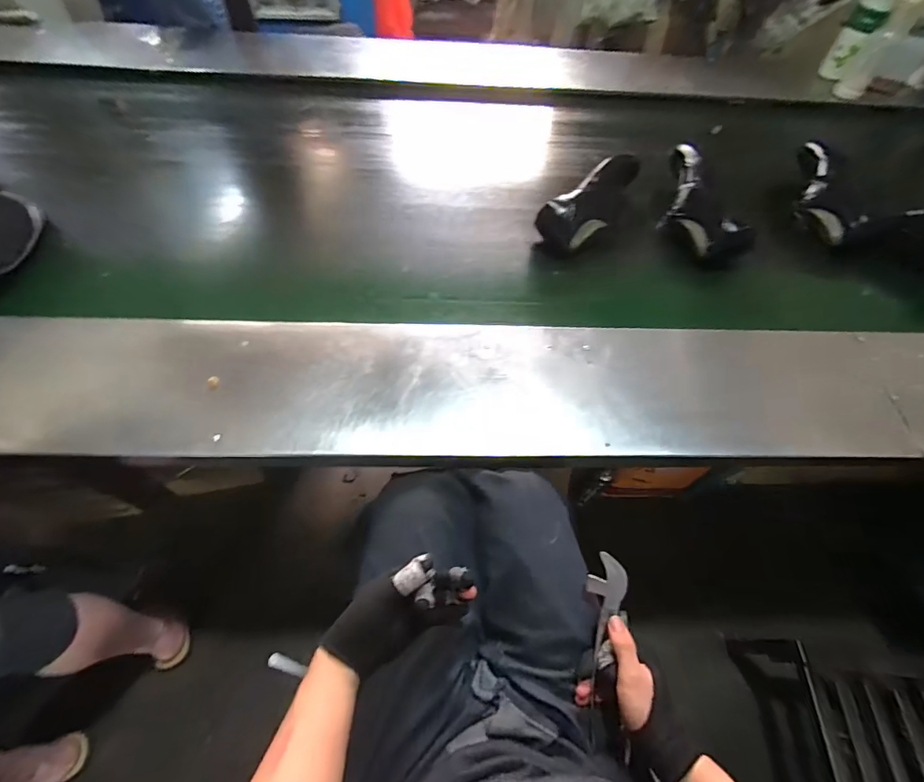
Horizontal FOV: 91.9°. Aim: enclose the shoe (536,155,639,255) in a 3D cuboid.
[{"bbox_3d":[0.239,-0.367,0.858,0.112,0.086,0.245,29,62,13],"label":"shoe"}]

